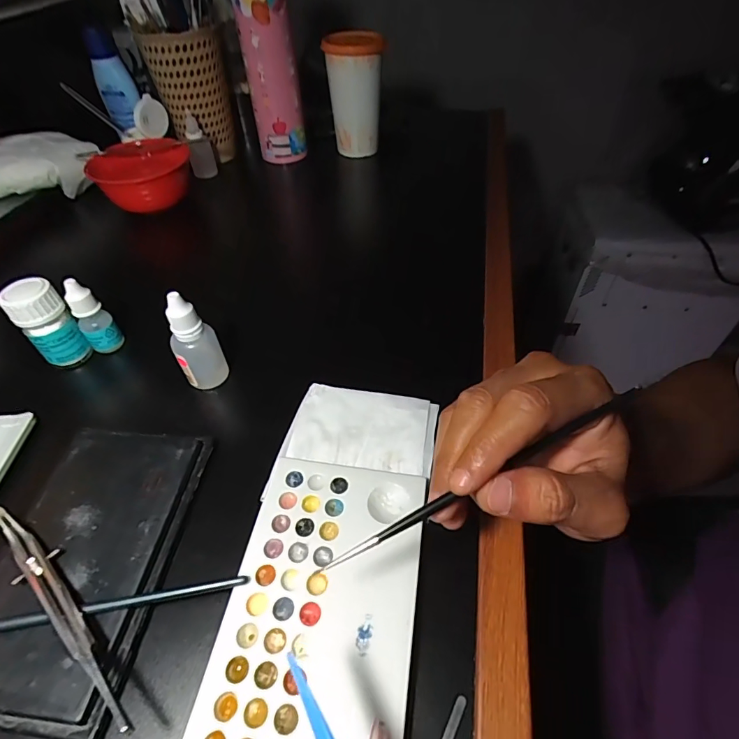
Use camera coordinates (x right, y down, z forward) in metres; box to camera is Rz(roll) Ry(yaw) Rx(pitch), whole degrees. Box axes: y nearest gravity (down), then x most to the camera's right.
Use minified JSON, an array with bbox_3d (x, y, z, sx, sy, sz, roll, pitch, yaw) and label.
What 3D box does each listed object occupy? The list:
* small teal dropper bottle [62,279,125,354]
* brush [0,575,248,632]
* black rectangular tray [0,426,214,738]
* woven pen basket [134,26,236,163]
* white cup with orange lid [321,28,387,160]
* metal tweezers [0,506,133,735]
[{"bbox_3d":[-0.212,-0.039,0.335,0.023,0.061,0.018,-34,56,-27],"label":"small teal dropper bottle"},{"bbox_3d":[-0.148,0.120,0.215,0.171,0.010,0.006,-7,48,-6],"label":"brush"},{"bbox_3d":[-0.154,0.097,0.237,0.087,0.012,0.151,4,48,4],"label":"black rectangular tray"},{"bbox_3d":[-0.221,-0.354,0.554,0.088,0.141,0.106,-13,49,-12],"label":"woven pen basket"},{"bbox_3d":[-0.018,-0.362,0.580,0.076,0.130,0.087,-2,47,-1],"label":"white cup with orange lid"},{"bbox_3d":[-0.152,0.114,0.211,0.144,0.021,0.017,33,55,27],"label":"metal tweezers"}]

